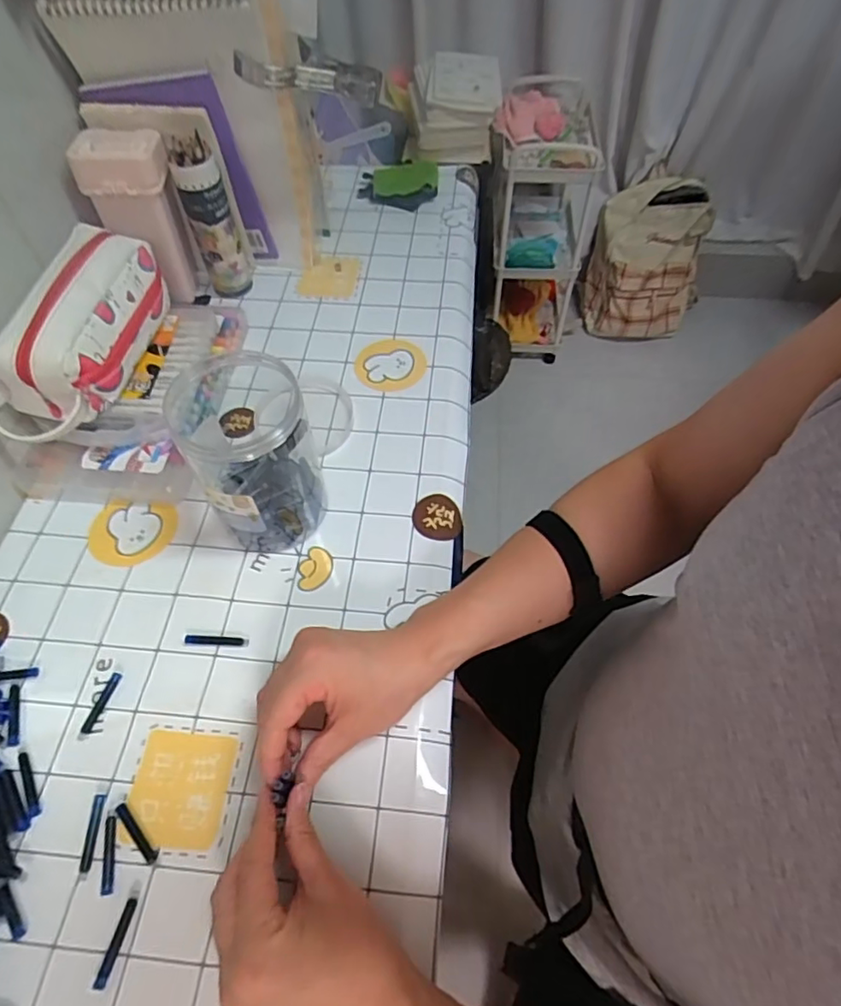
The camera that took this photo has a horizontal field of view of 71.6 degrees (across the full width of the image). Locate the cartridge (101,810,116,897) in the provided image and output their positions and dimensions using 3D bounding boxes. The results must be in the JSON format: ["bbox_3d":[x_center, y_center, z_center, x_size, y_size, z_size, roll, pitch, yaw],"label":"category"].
[{"bbox_3d":[-0.211,0.236,0.394,0.008,0.004,0.049,-11,58,-8],"label":"cartridge"}]

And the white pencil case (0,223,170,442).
[{"bbox_3d":[-0.318,-0.159,0.540,0.102,0.090,0.209,7,57,6],"label":"white pencil case"}]

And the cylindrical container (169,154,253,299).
[{"bbox_3d":[-0.233,-0.314,0.660,0.050,0.158,0.048,-17,58,-10],"label":"cylindrical container"}]

